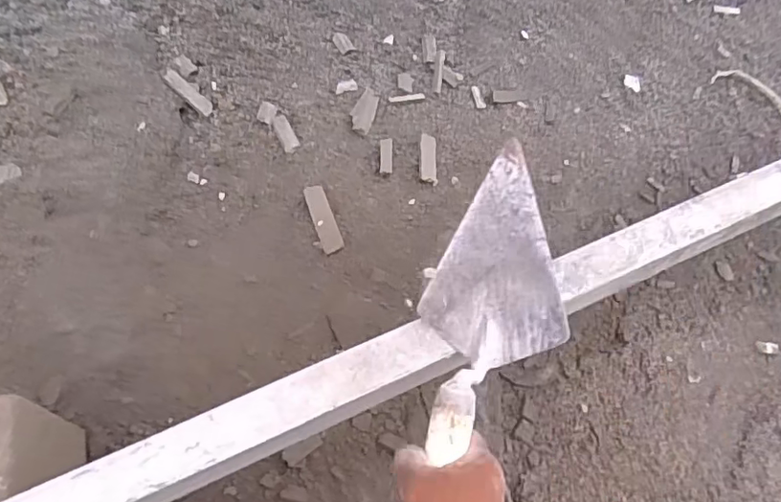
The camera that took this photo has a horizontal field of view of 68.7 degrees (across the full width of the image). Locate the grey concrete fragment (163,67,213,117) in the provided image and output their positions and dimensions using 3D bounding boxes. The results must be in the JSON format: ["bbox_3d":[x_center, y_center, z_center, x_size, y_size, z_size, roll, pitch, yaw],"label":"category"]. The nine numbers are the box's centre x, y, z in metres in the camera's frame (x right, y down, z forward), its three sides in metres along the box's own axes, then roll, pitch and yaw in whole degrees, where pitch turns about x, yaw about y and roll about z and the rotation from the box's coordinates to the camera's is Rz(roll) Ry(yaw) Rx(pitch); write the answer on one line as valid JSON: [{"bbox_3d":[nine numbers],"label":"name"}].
[{"bbox_3d":[-0.326,-0.257,0.925,0.093,0.005,0.026,43,62,-9],"label":"grey concrete fragment"}]

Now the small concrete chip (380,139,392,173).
[{"bbox_3d":[-0.006,-0.150,0.894,0.020,0.010,0.060,0,59,-1],"label":"small concrete chip"}]

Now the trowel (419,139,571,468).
[{"bbox_3d":[0.072,0.094,0.469,0.112,0.068,0.353,14,75,7],"label":"trowel"}]

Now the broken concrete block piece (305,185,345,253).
[{"bbox_3d":[-0.097,-0.047,0.830,0.033,0.007,0.108,-11,65,-26],"label":"broken concrete block piece"}]

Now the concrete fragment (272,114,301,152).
[{"bbox_3d":[-0.165,-0.184,0.901,0.025,0.012,0.073,-22,62,-14],"label":"concrete fragment"}]

